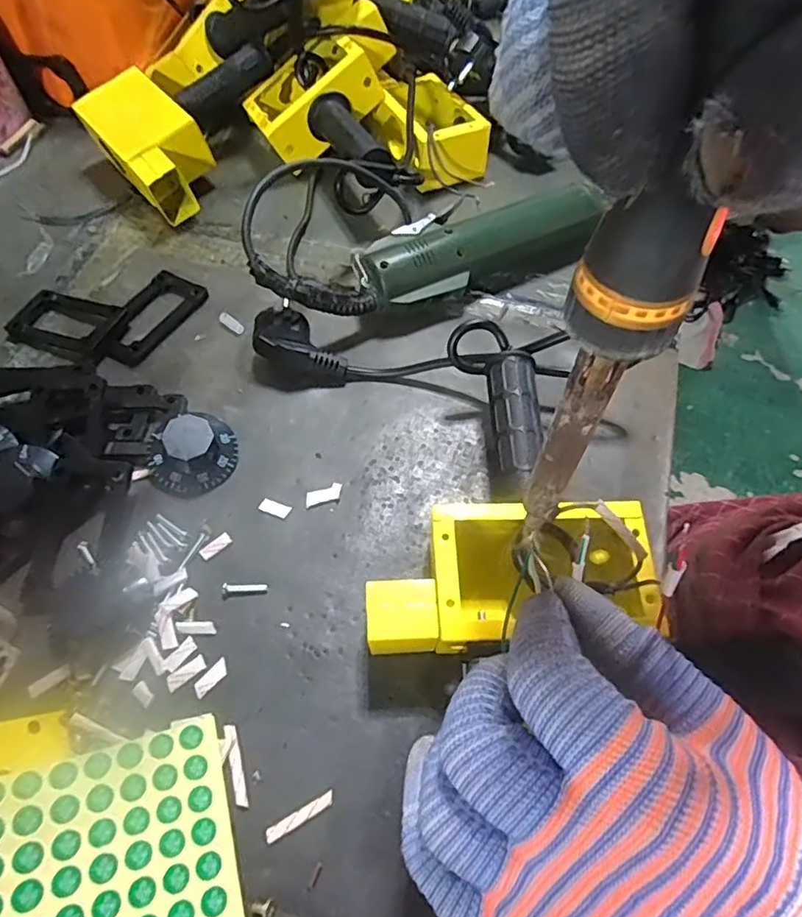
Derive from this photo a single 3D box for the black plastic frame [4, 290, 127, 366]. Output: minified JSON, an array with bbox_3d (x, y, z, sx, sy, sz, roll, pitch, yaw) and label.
[{"bbox_3d":[-0.226,-0.091,0.388,0.076,0.007,0.048,20,60,11],"label":"black plastic frame"}]

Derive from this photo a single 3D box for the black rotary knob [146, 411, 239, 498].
[{"bbox_3d":[-0.119,-0.005,0.322,0.049,0.028,0.044,-28,63,-17],"label":"black rotary knob"}]

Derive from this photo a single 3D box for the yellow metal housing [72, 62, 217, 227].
[{"bbox_3d":[-0.195,-0.245,0.456,0.070,0.057,0.126,-31,64,-18],"label":"yellow metal housing"}]

